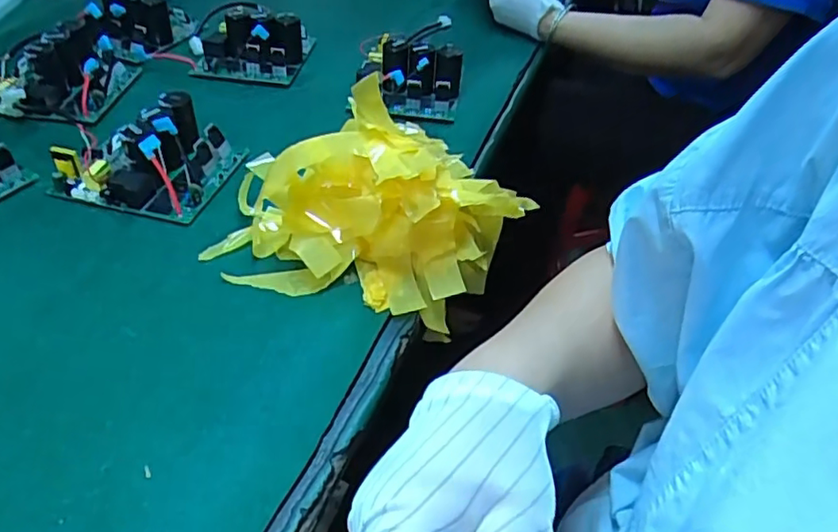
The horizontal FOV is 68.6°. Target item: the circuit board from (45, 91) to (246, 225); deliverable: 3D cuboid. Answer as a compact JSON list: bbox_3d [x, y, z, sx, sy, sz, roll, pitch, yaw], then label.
[{"bbox_3d":[-0.245,-0.105,0.554,0.139,0.057,0.118,8,44,5],"label":"circuit board"}]

